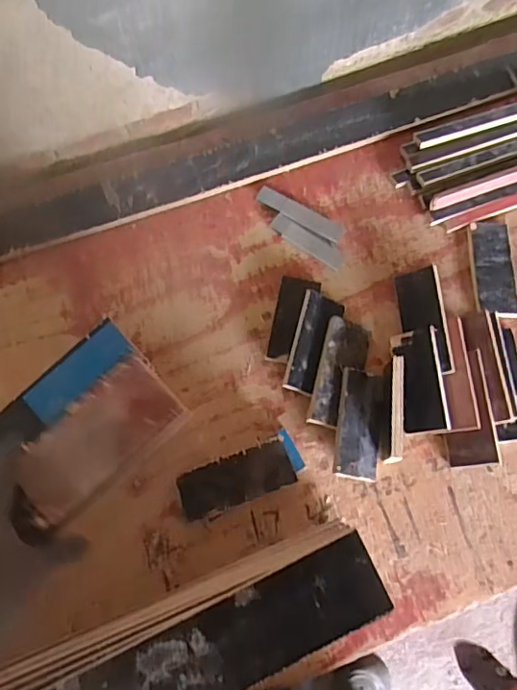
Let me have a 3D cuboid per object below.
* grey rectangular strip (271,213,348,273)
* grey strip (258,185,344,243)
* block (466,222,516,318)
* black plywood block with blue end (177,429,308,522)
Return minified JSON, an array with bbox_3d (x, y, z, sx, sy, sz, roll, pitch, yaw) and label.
[{"bbox_3d":[0.074,-0.156,0.810,0.119,0.004,0.034,32,78,7],"label":"grey rectangular strip"},{"bbox_3d":[0.065,-0.203,0.827,0.142,0.005,0.030,30,78,7],"label":"grey strip"},{"bbox_3d":[0.349,-0.115,0.791,0.065,0.016,0.149,-1,76,0],"label":"block"},{"bbox_3d":[-0.022,0.172,0.702,0.162,0.043,0.065,-24,78,-6],"label":"black plywood block with blue end"}]

